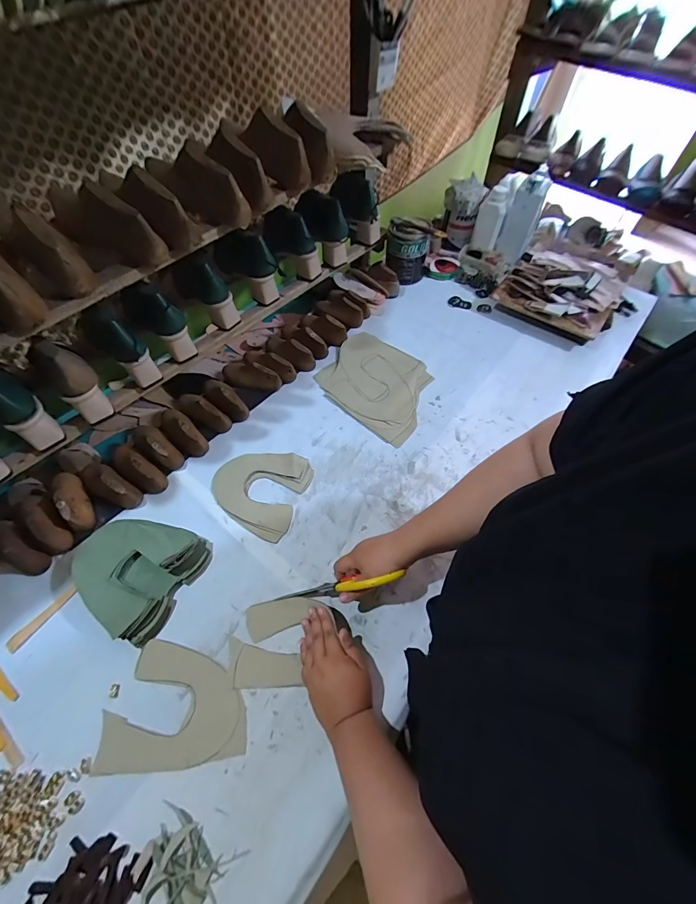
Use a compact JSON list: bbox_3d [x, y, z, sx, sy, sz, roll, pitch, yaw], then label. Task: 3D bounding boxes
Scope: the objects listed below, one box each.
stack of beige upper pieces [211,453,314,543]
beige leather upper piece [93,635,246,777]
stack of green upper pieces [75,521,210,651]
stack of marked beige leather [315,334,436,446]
[{"bbox_3d":[-0.170,0.063,0.678,0.170,0.009,0.166,18,61,10],"label":"stack of beige upper pieces"},{"bbox_3d":[-0.241,0.351,0.506,0.193,0.004,0.148,-2,60,-2],"label":"beige leather upper piece"},{"bbox_3d":[-0.346,0.184,0.583,0.183,0.045,0.168,24,62,13],"label":"stack of green upper pieces"},{"bbox_3d":[0.065,-0.158,0.806,0.252,0.011,0.232,30,64,16],"label":"stack of marked beige leather"}]

